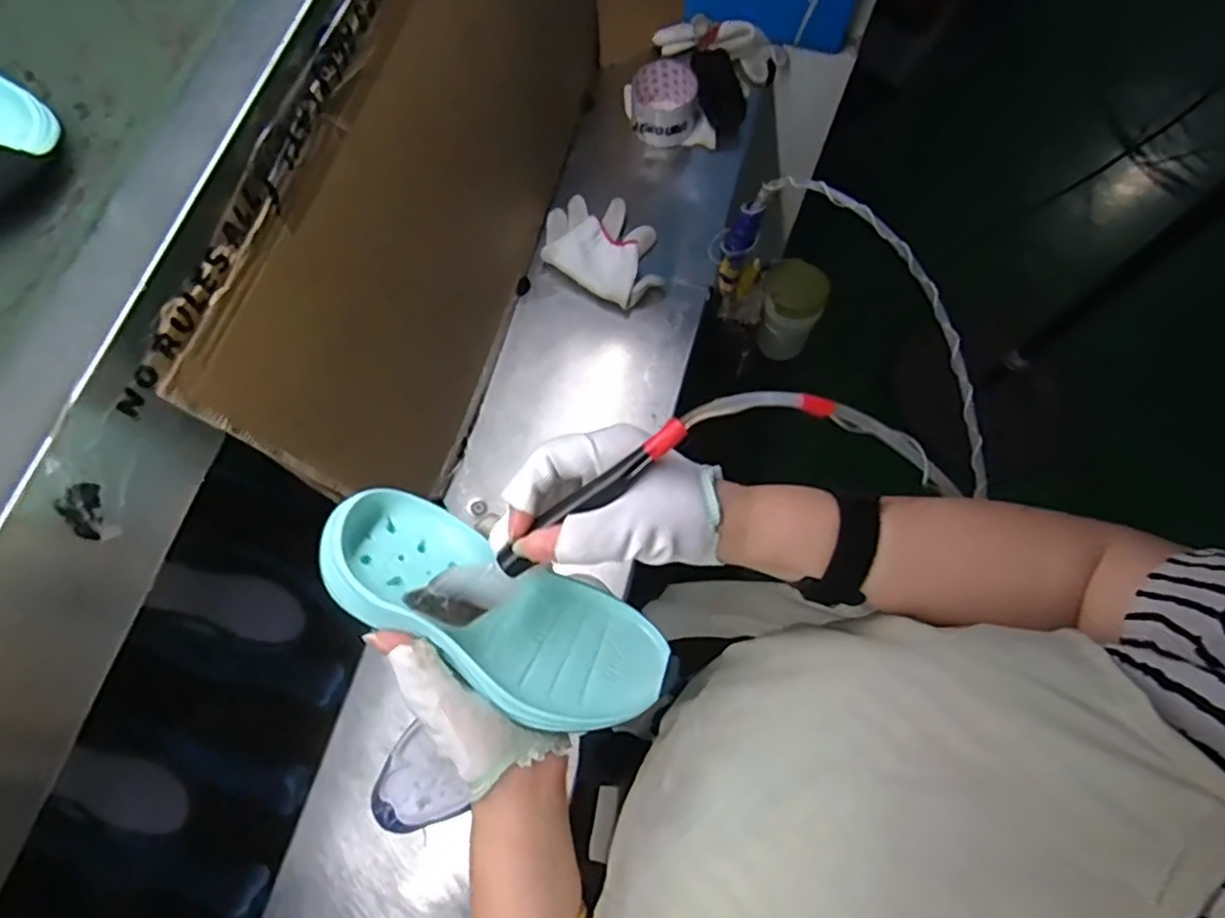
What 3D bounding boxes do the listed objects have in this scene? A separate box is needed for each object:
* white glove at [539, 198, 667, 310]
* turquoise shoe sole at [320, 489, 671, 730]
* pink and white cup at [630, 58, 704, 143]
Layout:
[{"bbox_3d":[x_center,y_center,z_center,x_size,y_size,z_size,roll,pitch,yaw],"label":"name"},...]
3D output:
[{"bbox_3d":[-0.009,-0.248,0.753,0.157,0.046,0.112,27,71,7],"label":"white glove"},{"bbox_3d":[-0.063,0.085,0.357,0.193,0.034,0.076,31,74,-8],"label":"turquoise shoe sole"},{"bbox_3d":[0.063,-0.444,0.808,0.090,0.062,0.080,4,69,-1],"label":"pink and white cup"}]

